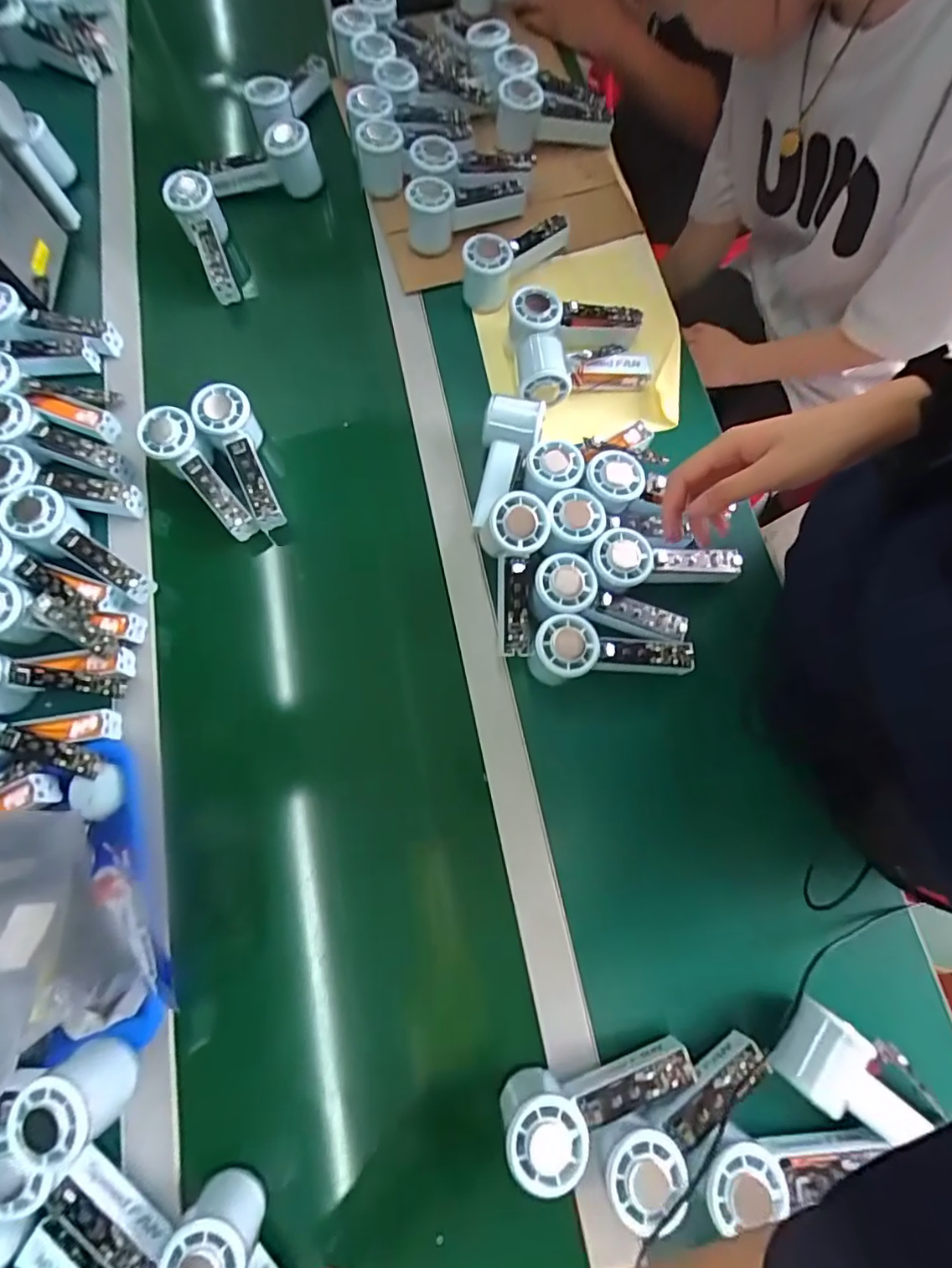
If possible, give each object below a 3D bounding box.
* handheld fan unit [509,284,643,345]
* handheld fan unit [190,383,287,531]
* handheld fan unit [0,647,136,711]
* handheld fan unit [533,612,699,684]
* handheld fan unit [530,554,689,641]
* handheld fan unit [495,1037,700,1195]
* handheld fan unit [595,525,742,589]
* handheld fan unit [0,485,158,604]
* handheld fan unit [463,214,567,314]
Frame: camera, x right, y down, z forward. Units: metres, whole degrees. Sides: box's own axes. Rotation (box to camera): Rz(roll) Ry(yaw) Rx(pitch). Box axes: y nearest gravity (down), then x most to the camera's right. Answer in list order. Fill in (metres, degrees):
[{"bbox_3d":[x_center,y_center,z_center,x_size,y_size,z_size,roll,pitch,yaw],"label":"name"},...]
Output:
[{"bbox_3d":[0.108,-0.354,0.644,0.155,0.071,0.053,-2,72,-19],"label":"handheld fan unit"},{"bbox_3d":[-0.248,-0.185,0.598,0.055,0.054,0.154,-23,89,-7],"label":"handheld fan unit"},{"bbox_3d":[-0.413,0.039,0.525,0.154,0.061,0.051,-4,73,-14],"label":"handheld fan unit"},{"bbox_3d":[0.128,0.013,0.522,0.149,0.052,0.058,-7,73,-2],"label":"handheld fan unit"},{"bbox_3d":[0.130,-0.033,0.524,0.147,0.031,0.054,15,74,5],"label":"handheld fan unit"},{"bbox_3d":[0.096,0.359,0.417,0.148,0.051,0.051,-12,73,-4],"label":"handheld fan unit"},{"bbox_3d":[0.185,-0.070,0.548,0.150,0.039,0.055,2,72,-15],"label":"handheld fan unit"},{"bbox_3d":[-0.398,-0.087,0.560,0.159,0.042,0.055,36,76,-4],"label":"handheld fan unit"},{"bbox_3d":[0.047,-0.455,0.667,0.156,0.067,0.053,-43,78,-12],"label":"handheld fan unit"}]

